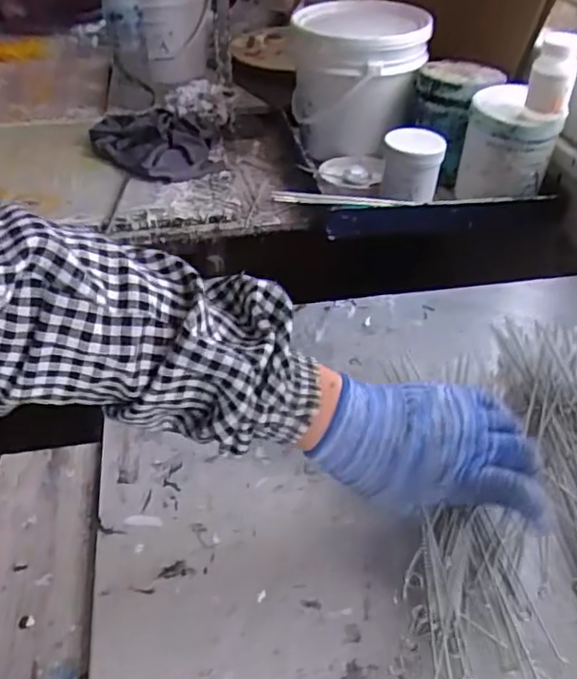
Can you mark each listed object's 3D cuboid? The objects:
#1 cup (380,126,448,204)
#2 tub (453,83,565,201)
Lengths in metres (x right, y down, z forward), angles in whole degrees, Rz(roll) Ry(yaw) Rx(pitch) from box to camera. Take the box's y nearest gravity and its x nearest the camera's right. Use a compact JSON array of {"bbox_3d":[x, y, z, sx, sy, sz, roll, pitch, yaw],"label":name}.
[{"bbox_3d":[0.161,-0.229,0.805,0.076,0.064,0.090,9,43,11],"label":"cup"},{"bbox_3d":[0.298,-0.269,0.836,0.114,0.114,0.129,12,44,15],"label":"tub"}]

